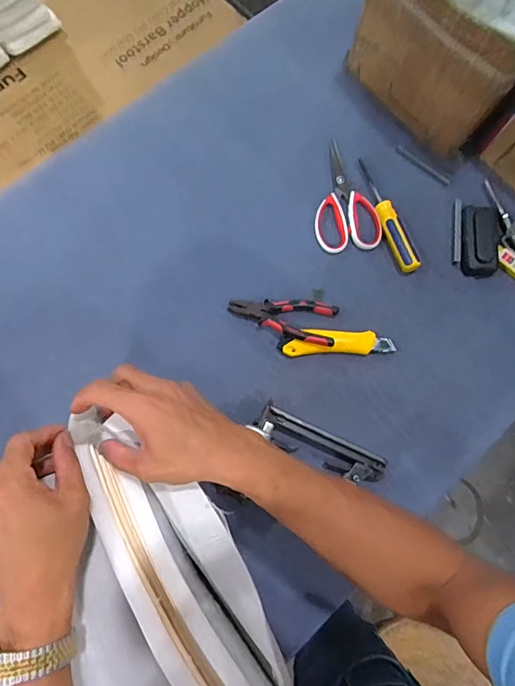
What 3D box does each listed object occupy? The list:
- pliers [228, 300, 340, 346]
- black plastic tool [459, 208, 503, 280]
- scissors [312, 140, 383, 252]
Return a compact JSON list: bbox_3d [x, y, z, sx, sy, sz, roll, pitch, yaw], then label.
[{"bbox_3d":[0.035,-0.040,0.584,0.152,0.031,0.064,14,77,4],"label":"pliers"},{"bbox_3d":[0.345,-0.157,0.624,0.059,0.027,0.113,6,76,2],"label":"black plastic tool"},{"bbox_3d":[0.128,-0.232,0.640,0.099,0.011,0.188,-10,77,-2],"label":"scissors"}]

